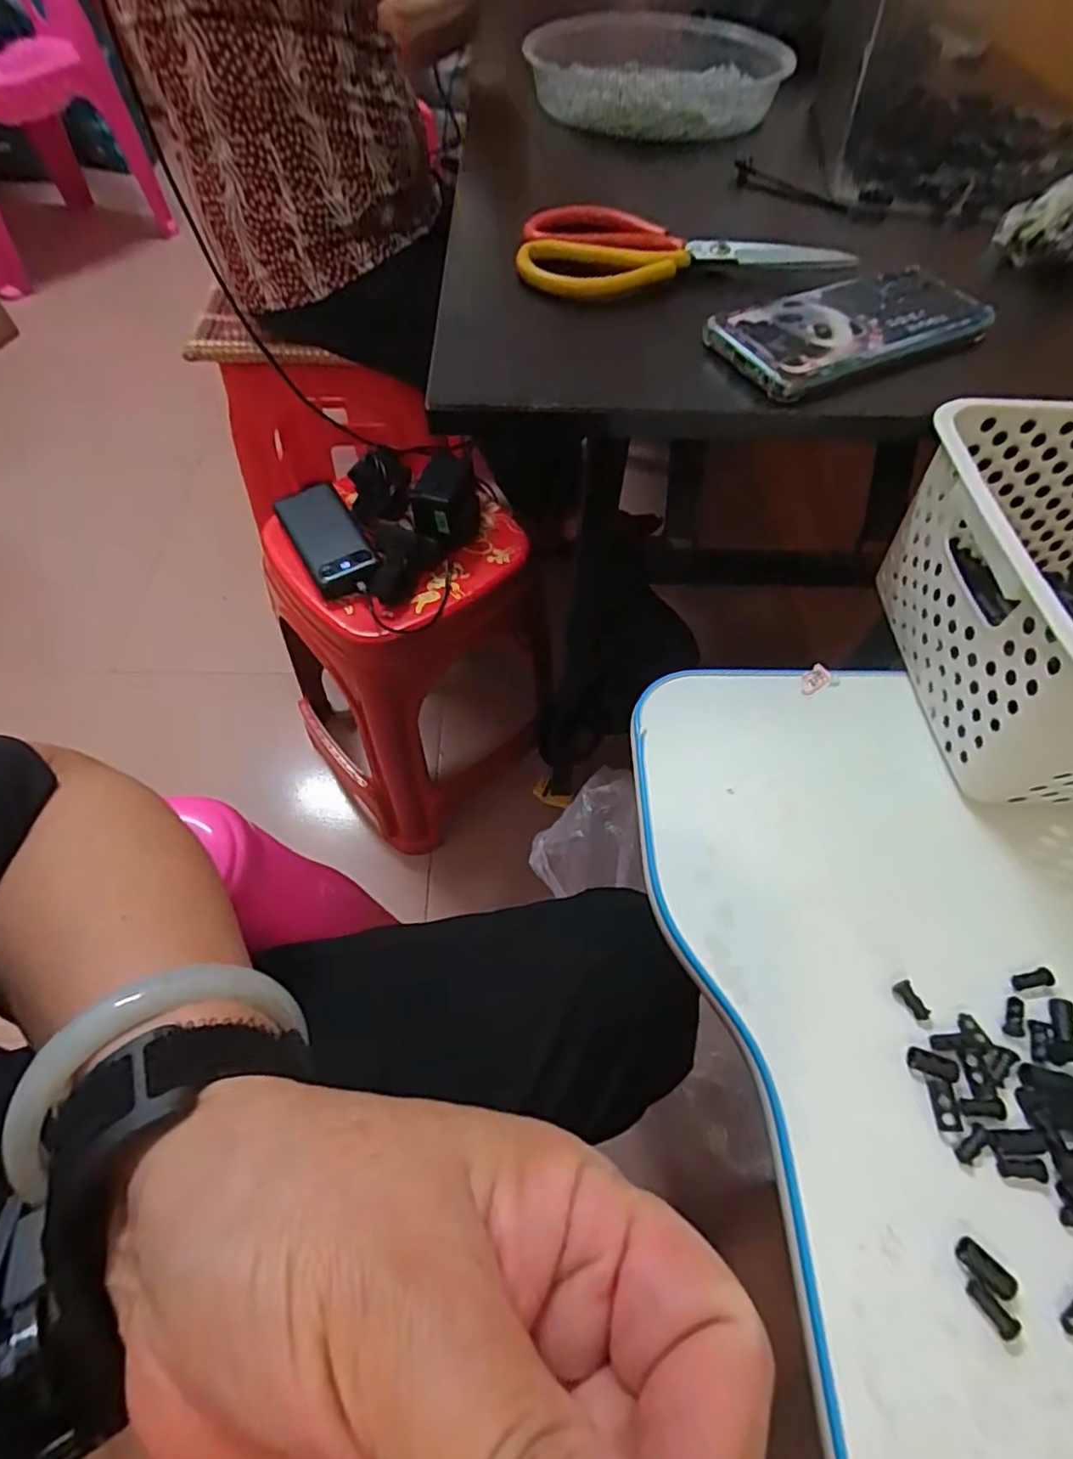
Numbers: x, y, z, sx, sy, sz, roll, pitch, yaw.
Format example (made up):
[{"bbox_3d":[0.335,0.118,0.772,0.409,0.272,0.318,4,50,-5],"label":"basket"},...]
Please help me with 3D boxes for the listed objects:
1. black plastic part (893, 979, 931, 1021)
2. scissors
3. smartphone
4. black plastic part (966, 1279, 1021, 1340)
[{"bbox_3d":[0.167,0.120,0.281,0.007,0.004,0.017,-20,60,-16],"label":"black plastic part"},{"bbox_3d":[0.093,-0.310,0.413,0.203,0.013,0.078,4,68,2],"label":"scissors"},{"bbox_3d":[0.186,-0.240,0.376,0.163,0.016,0.077,-25,63,-16],"label":"smartphone"},{"bbox_3d":[0.163,0.207,0.226,0.006,0.006,0.017,-25,62,-19],"label":"black plastic part"}]

